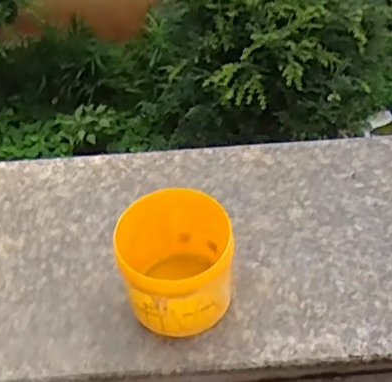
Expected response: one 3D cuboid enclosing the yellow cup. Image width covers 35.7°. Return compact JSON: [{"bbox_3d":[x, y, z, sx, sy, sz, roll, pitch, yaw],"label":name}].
[{"bbox_3d":[-0.015,0.062,0.512,0.091,0.087,0.096,-2,49,2],"label":"yellow cup"}]

